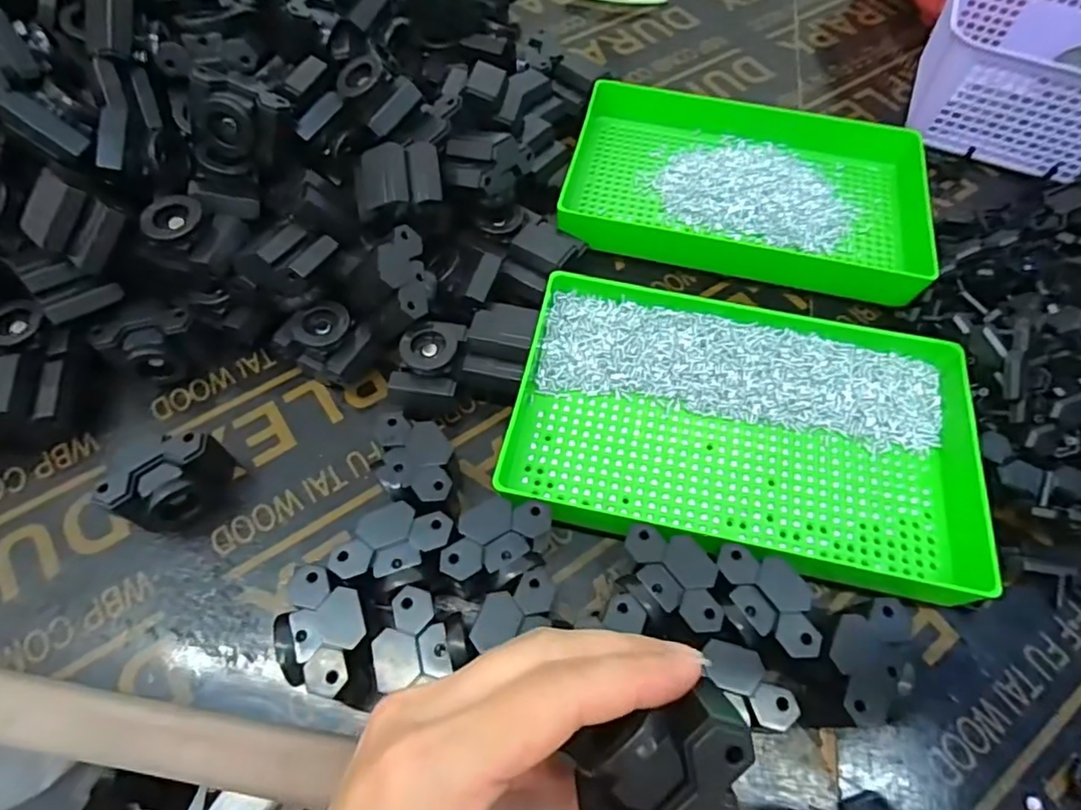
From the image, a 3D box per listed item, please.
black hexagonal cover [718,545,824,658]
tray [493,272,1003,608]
[{"bbox_3d":[0.105,0.086,0.275,0.031,0.004,0.055,-36,66,-6],"label":"black hexagonal cover"},{"bbox_3d":[0.109,0.011,0.341,0.242,0.040,0.153,10,61,4],"label":"tray"}]

